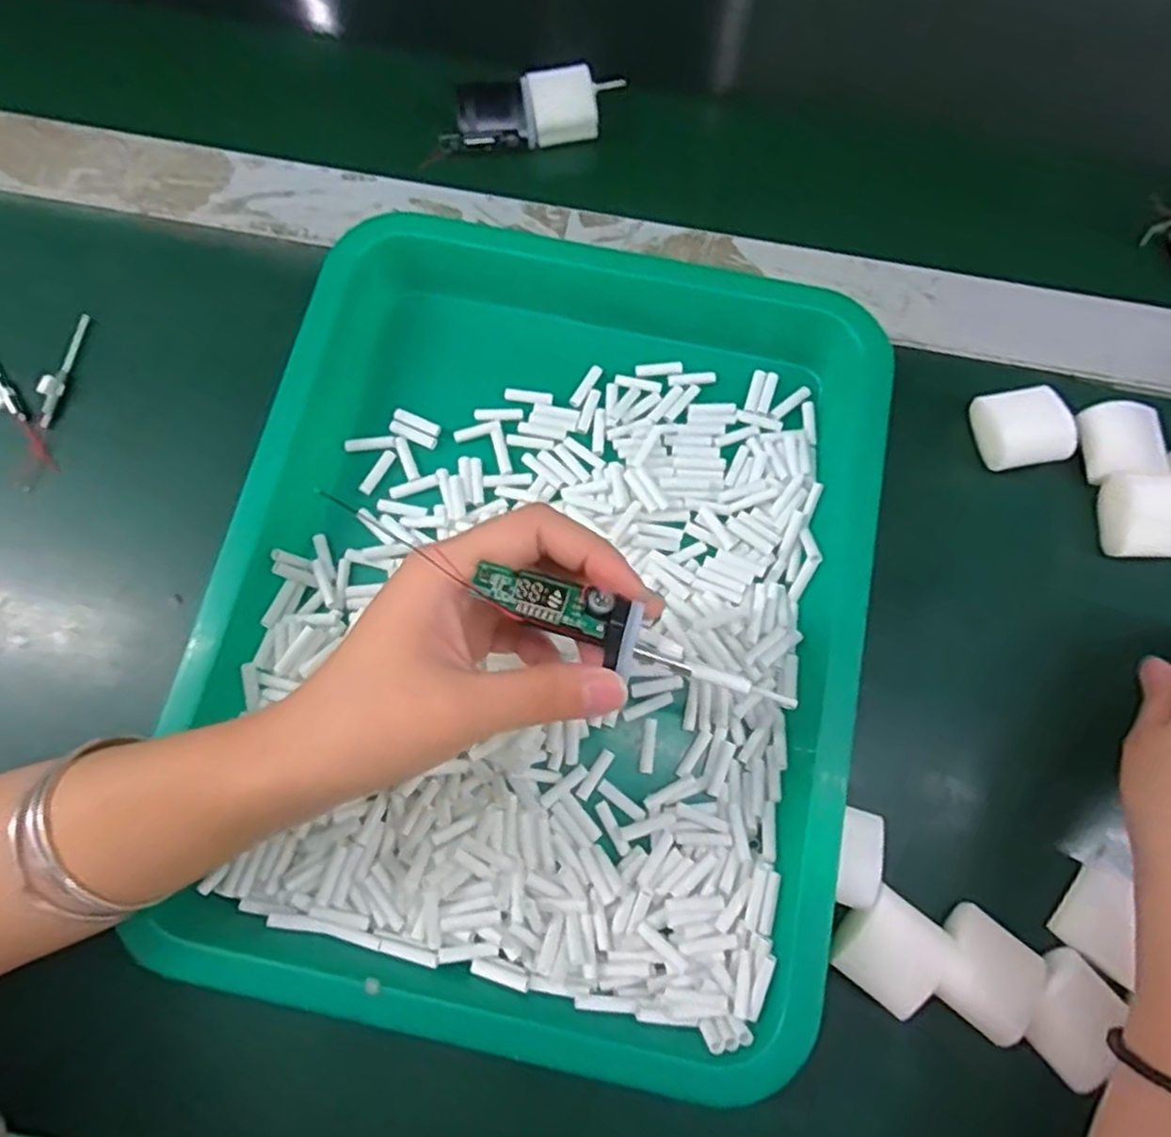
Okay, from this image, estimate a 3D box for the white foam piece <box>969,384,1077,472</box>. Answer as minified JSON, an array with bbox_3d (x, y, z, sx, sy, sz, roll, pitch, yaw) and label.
[{"bbox_3d":[0.203,-0.065,0.342,0.037,0.018,0.038,-11,75,-4],"label":"white foam piece"}]

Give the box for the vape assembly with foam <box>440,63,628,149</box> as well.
[{"bbox_3d":[-0.028,-0.250,0.400,0.099,0.021,0.030,-10,75,-4],"label":"vape assembly with foam"}]

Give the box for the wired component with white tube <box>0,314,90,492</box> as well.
[{"bbox_3d":[-0.266,-0.078,0.347,0.054,0.010,0.085,-6,79,-4],"label":"wired component with white tube"}]

